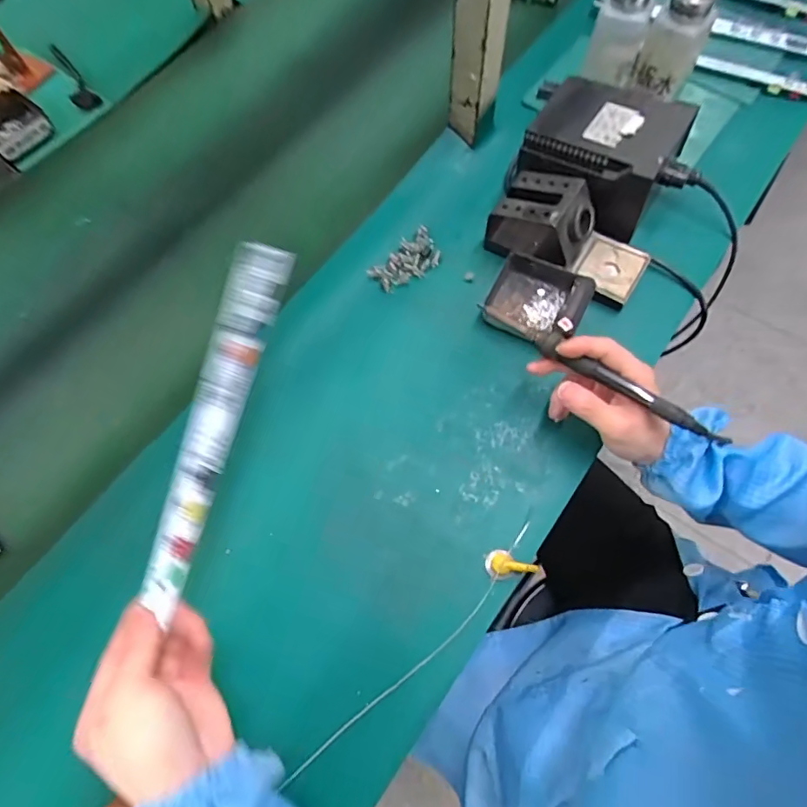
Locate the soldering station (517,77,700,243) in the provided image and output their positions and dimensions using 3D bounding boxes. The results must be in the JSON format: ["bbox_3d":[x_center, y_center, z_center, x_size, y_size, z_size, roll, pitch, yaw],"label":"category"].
[{"bbox_3d":[0.207,-0.265,0.533,0.143,0.074,0.127,29,72,14],"label":"soldering station"}]

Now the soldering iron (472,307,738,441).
[{"bbox_3d":[0.150,-0.035,0.419,0.203,0.018,0.017,33,72,19],"label":"soldering iron"}]

